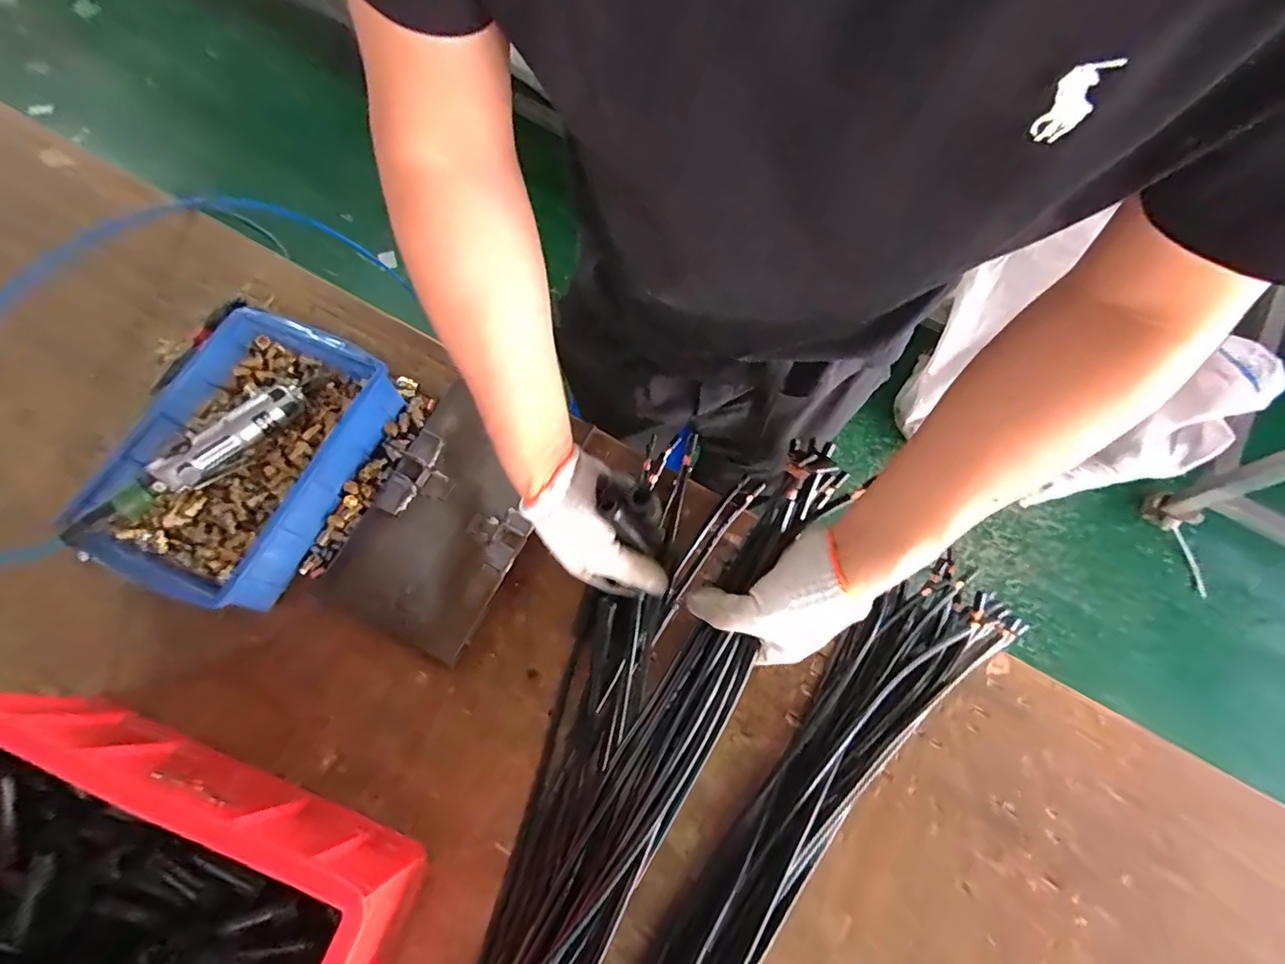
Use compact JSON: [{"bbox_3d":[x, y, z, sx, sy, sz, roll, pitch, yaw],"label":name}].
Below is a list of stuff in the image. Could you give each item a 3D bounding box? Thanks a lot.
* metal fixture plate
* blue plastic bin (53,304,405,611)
[{"bbox_3d":[-0.209,0.031,0.619,0.175,0.015,0.283,24,72,10],"label":"metal fixture plate"},{"bbox_3d":[-0.425,-0.029,0.606,0.201,0.084,0.301,21,70,9],"label":"blue plastic bin"}]

